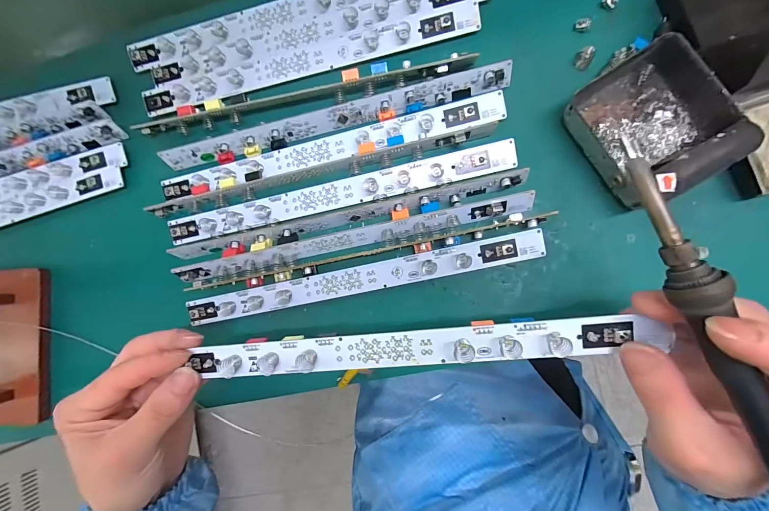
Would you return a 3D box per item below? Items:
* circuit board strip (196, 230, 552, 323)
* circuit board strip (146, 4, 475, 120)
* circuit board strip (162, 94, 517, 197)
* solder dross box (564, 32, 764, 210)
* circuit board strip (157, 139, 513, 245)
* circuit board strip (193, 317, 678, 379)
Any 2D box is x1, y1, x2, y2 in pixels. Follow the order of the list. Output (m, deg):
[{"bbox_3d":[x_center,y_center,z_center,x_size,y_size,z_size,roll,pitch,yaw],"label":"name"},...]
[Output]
[{"bbox_3d":[-0.023,0.021,0.269,0.284,0.009,0.019,-12,87,8],"label":"circuit board strip"},{"bbox_3d":[-0.069,-0.160,0.278,0.286,0.013,0.024,-11,87,9],"label":"circuit board strip"},{"bbox_3d":[-0.049,-0.085,0.272,0.282,0.010,0.021,-11,87,9],"label":"circuit board strip"},{"bbox_3d":[0.178,-0.089,0.227,0.084,0.032,0.095,-31,83,5],"label":"solder dross box"},{"bbox_3d":[-0.043,-0.047,0.271,0.285,0.010,0.022,-11,87,9],"label":"circuit board strip"},{"bbox_3d":[0.013,0.055,0.198,0.266,0.008,0.021,-6,88,8],"label":"circuit board strip"}]

